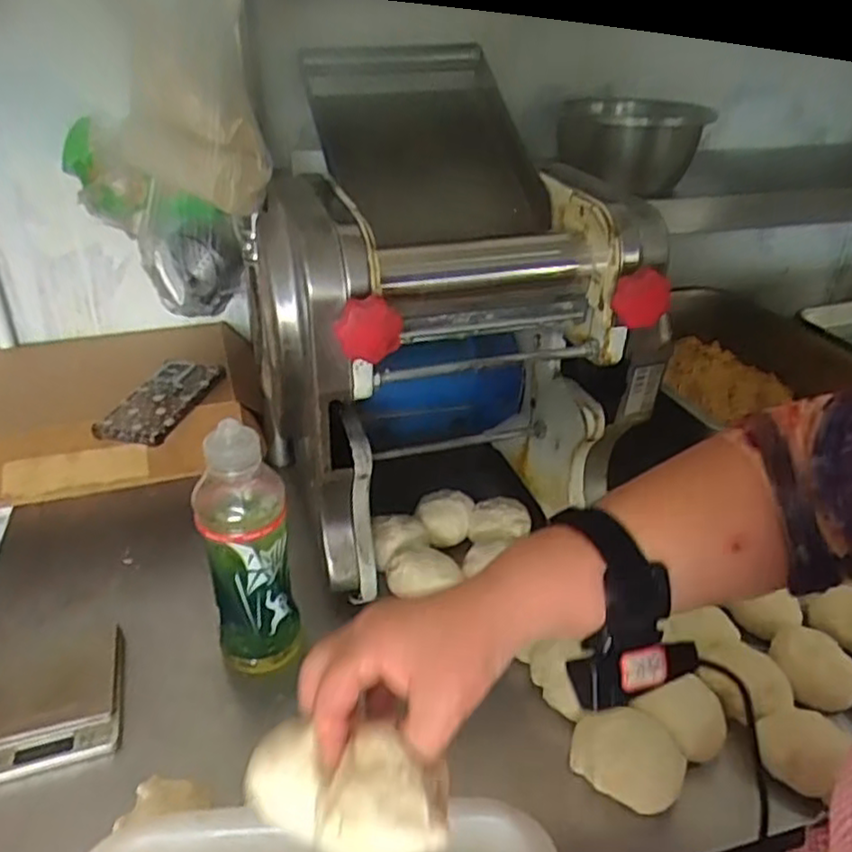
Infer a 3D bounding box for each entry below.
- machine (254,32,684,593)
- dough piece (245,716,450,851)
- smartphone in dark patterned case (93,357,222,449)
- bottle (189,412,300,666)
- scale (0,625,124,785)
[{"bbox_3d":[0.031,-0.048,0.635,0.309,0.308,0.221,-8,33,-14],"label":"machine"},{"bbox_3d":[-0.039,0.177,0.344,0.102,0.035,0.055,2,30,23],"label":"dough piece"},{"bbox_3d":[-0.297,-0.031,0.796,0.079,0.018,0.155,7,33,9],"label":"smartphone in dark patterned case"},{"bbox_3d":[-0.144,0.094,0.569,0.064,0.218,0.073,-9,34,-17],"label":"bottle"},{"bbox_3d":[-0.305,0.220,0.572,0.108,0.019,0.128,-9,34,-16],"label":"scale"}]

